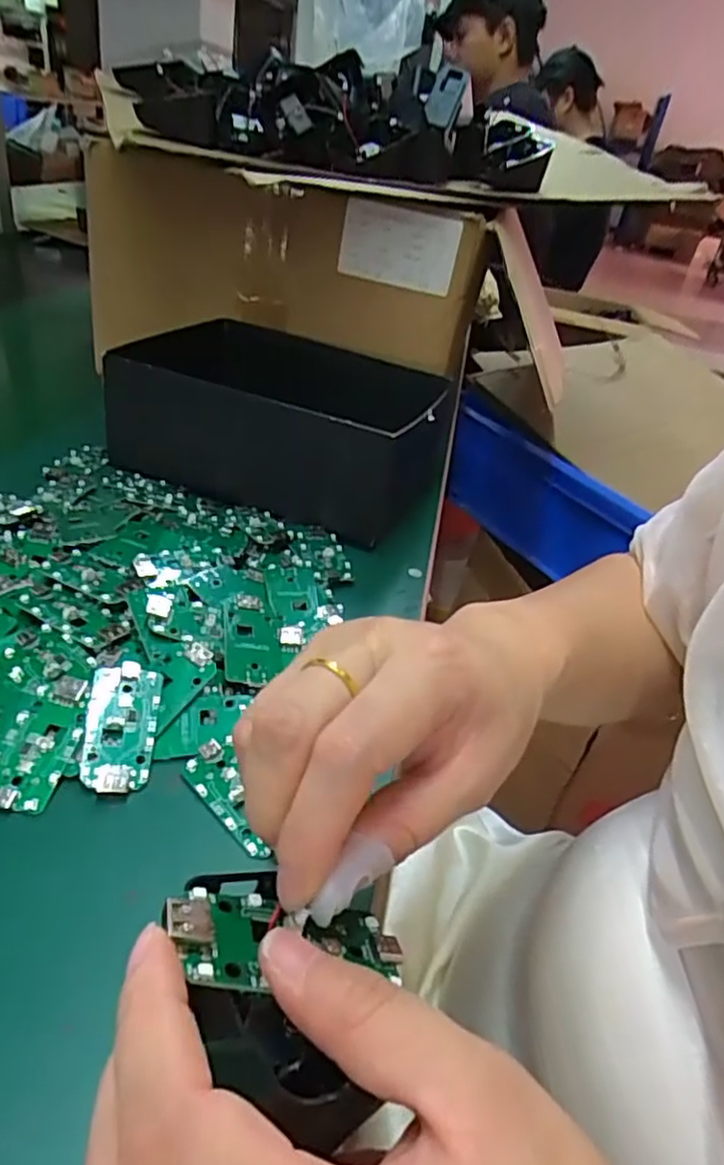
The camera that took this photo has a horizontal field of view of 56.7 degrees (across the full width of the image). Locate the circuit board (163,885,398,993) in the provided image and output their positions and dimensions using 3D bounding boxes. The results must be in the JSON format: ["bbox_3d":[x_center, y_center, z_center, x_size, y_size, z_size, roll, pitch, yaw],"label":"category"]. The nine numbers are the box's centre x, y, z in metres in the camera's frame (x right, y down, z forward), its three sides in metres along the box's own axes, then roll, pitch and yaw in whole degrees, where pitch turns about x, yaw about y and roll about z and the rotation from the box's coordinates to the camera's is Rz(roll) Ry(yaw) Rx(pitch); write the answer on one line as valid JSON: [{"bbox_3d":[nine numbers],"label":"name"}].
[{"bbox_3d":[-0.020,0.093,0.175,0.063,0.009,0.028,17,29,-27],"label":"circuit board"}]

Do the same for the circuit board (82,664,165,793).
[{"bbox_3d":[-0.113,0.068,0.314,0.031,0.008,0.062,1,53,-9],"label":"circuit board"}]

